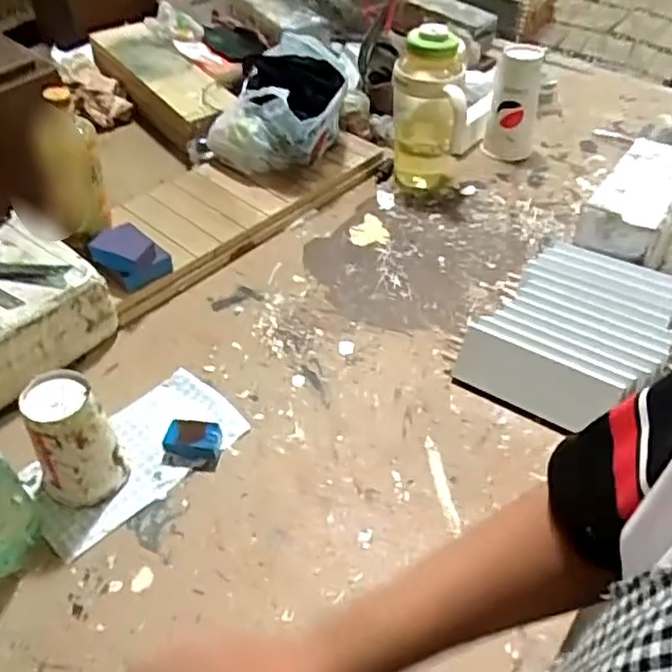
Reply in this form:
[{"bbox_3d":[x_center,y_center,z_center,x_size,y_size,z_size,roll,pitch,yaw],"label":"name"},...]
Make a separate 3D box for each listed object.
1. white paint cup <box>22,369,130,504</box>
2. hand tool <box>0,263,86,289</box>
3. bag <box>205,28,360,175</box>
[{"bbox_3d":[-0.254,0.102,0.644,0.076,0.124,0.067,-26,48,-24],"label":"white paint cup"},{"bbox_3d":[-0.353,-0.071,0.770,0.131,0.012,0.033,4,46,1],"label":"hand tool"},{"bbox_3d":[-0.088,-0.362,1.070,0.212,0.156,0.200,8,46,5],"label":"bag"}]

